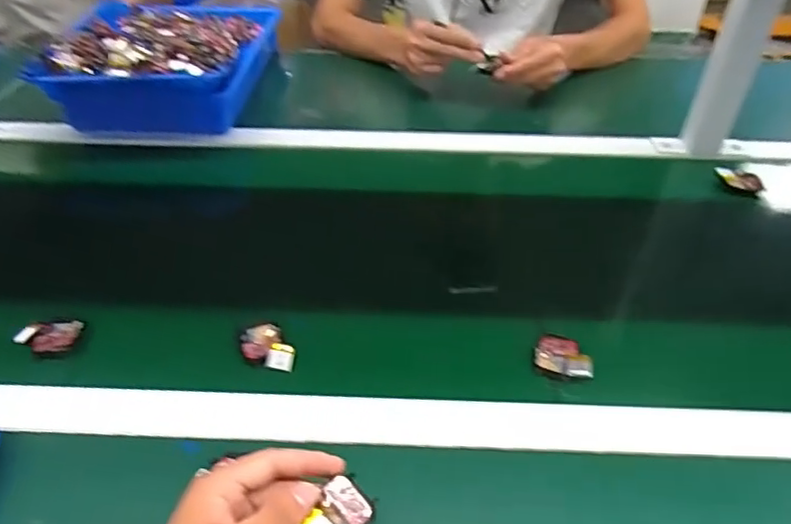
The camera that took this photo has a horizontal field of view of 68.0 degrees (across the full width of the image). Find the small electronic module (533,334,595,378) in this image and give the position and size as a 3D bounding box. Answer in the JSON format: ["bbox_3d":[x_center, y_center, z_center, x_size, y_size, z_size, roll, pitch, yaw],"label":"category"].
[{"bbox_3d":[0.146,0.080,0.508,0.047,0.014,0.043,11,43,12],"label":"small electronic module"}]

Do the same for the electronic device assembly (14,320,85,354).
[{"bbox_3d":[-0.308,0.066,0.522,0.048,0.013,0.032,2,42,2],"label":"electronic device assembly"}]

